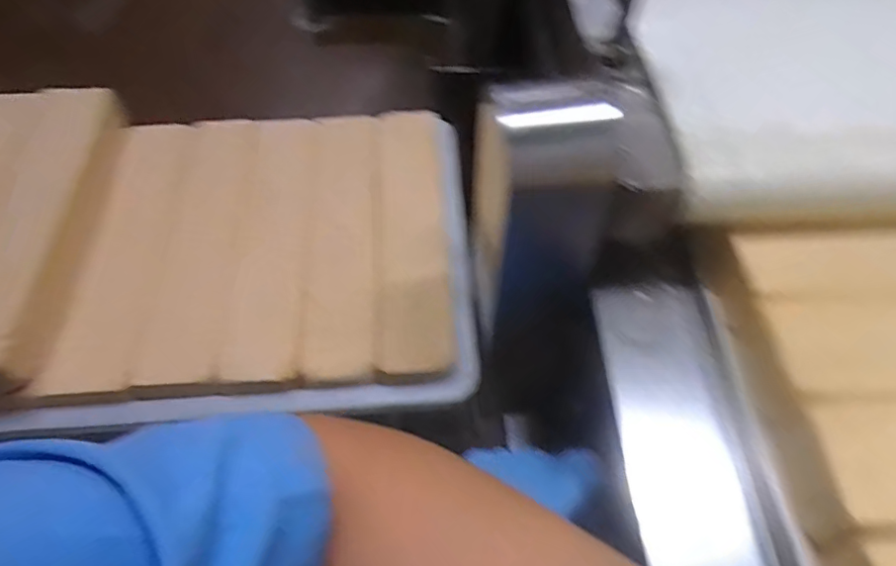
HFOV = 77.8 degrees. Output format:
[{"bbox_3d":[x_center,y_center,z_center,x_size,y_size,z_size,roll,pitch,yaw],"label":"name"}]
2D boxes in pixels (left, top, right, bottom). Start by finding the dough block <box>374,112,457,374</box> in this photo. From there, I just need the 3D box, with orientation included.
[{"bbox_3d":[-0.042,-0.062,0.617,0.075,0.031,0.332,-3,58,-3],"label":"dough block"}]

